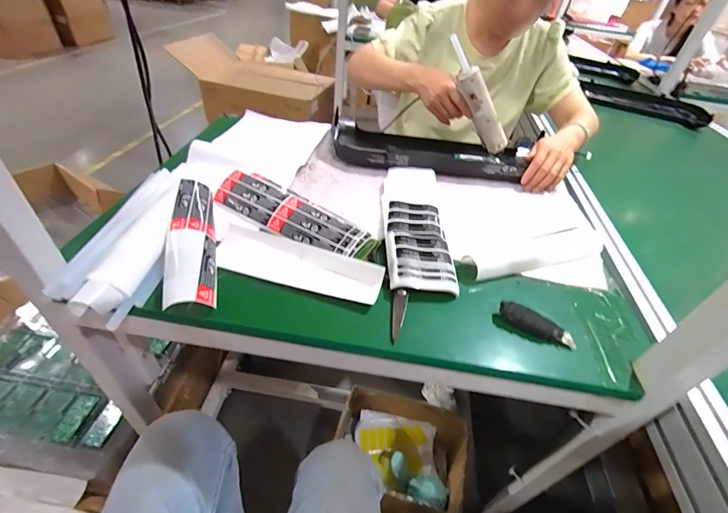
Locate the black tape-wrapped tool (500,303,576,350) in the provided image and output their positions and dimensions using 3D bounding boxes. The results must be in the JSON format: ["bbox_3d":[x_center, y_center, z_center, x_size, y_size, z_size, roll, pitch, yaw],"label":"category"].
[{"bbox_3d":[0.221,0.086,0.450,0.096,0.023,0.021,20,43,14],"label":"black tape-wrapped tool"}]

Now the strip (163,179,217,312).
[{"bbox_3d":[-0.241,-0.027,0.495,0.062,0.039,0.238,-7,43,-16],"label":"strip"}]

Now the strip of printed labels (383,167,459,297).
[{"bbox_3d":[0.084,-0.067,0.589,0.099,0.020,0.321,6,41,-2],"label":"strip of printed labels"}]

